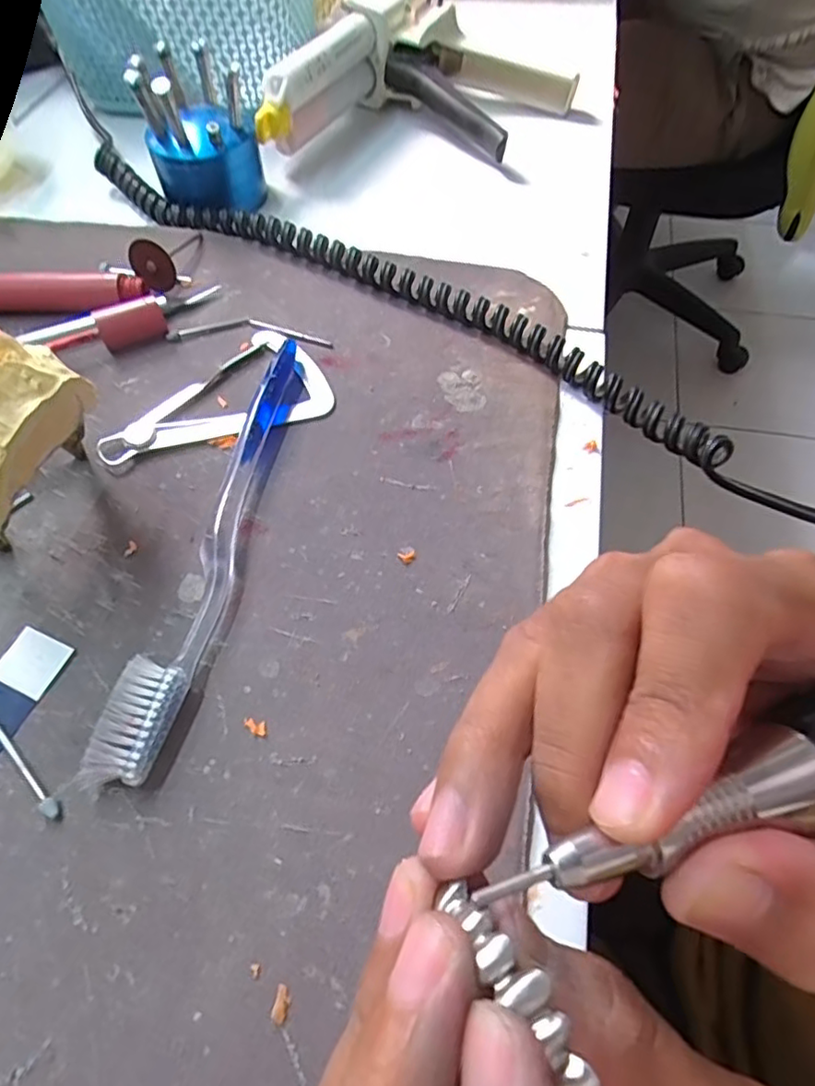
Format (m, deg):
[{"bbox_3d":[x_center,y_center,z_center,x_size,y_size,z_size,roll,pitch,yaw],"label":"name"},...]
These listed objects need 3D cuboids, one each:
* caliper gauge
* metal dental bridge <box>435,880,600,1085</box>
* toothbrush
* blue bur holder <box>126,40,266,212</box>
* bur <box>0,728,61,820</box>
[{"bbox_3d":[-0.076,-0.055,0.268,0.059,0.004,0.096,34,64,19],"label":"caliper gauge"},{"bbox_3d":[0.014,0.063,0.090,0.006,0.005,0.031,-29,41,-17],"label":"metal dental bridge"},{"bbox_3d":[-0.068,-0.006,0.230,0.019,0.013,0.186,10,59,6],"label":"toothbrush"},{"bbox_3d":[-0.113,-0.225,0.339,0.057,0.064,0.048,-14,59,-9],"label":"blue bur holder"},{"bbox_3d":[-0.119,0.068,0.189,0.042,0.004,0.004,37,65,21],"label":"bur"}]

